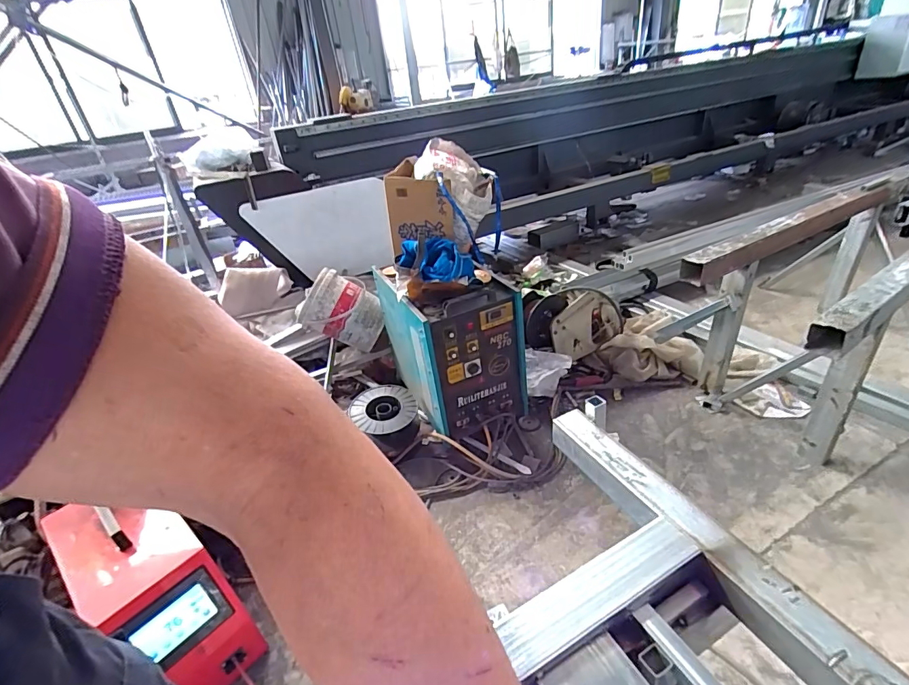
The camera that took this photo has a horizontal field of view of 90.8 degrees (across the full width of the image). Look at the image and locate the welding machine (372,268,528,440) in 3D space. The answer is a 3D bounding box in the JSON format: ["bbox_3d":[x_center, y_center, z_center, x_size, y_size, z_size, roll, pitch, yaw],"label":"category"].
[{"bbox_3d":[-0.020,-0.033,1.792,0.395,0.541,0.586,-19,33,-18],"label":"welding machine"}]

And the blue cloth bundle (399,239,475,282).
[{"bbox_3d":[-0.067,-0.266,1.462,0.250,0.115,0.121,-3,32,7],"label":"blue cloth bundle"}]

